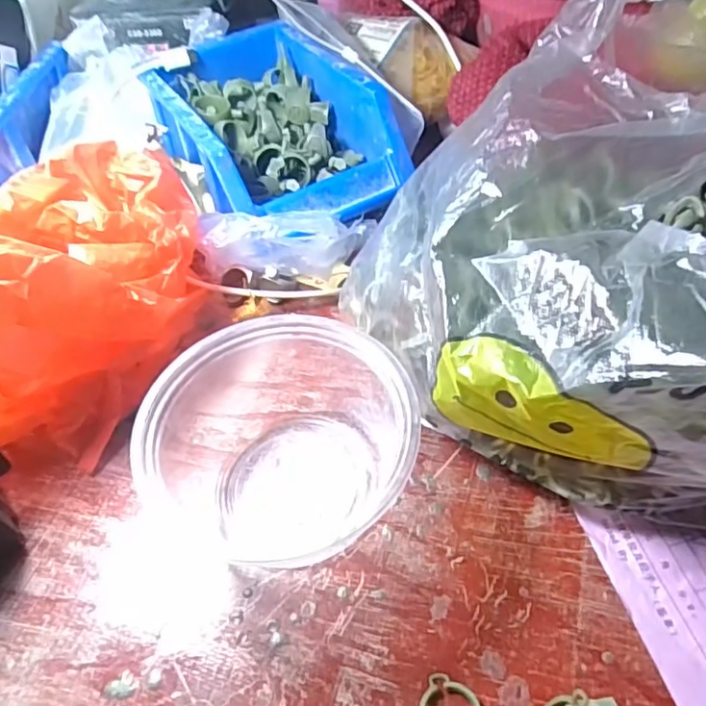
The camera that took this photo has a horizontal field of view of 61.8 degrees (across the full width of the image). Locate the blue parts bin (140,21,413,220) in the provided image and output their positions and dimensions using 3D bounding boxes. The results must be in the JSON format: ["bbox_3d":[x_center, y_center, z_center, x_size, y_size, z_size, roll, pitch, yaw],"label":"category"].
[{"bbox_3d":[-0.056,-0.159,0.408,0.127,0.052,0.184,-29,54,-17],"label":"blue parts bin"}]

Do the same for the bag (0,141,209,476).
[{"bbox_3d":[-0.135,-0.033,0.303,0.088,0.121,0.164,4,51,8],"label":"bag"}]

